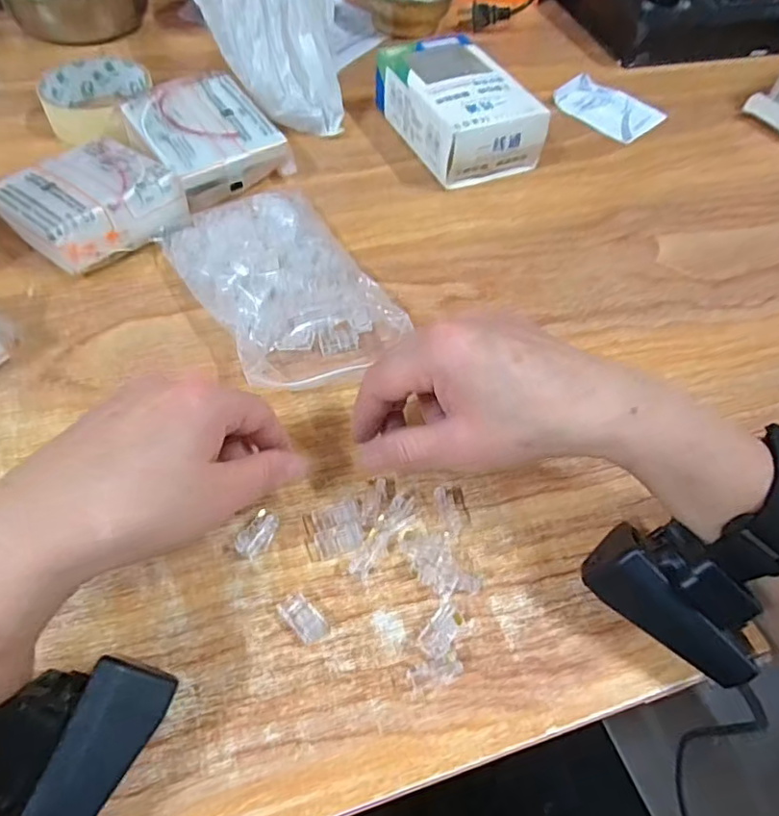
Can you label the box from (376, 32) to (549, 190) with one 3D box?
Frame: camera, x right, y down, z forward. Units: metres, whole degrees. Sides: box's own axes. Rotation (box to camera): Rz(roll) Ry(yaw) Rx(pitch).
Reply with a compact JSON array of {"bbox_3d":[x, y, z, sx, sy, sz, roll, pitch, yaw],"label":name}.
[{"bbox_3d":[0.052,-0.240,0.471,0.083,0.051,0.133,-20,59,-17],"label":"box"}]

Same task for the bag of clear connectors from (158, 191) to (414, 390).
[{"bbox_3d":[-0.066,-0.075,0.361,0.094,0.028,0.147,-26,61,-21],"label":"bag of clear connectors"}]

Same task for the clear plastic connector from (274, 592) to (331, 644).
[{"bbox_3d":[-0.038,0.093,0.260,0.023,0.004,0.013,40,61,21],"label":"clear plastic connector"}]

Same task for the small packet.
[{"bbox_3d":[0.196,-0.273,0.529,0.086,0.012,0.062,40,62,22],"label":"small packet"}]

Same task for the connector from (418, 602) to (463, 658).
[{"bbox_3d":[0.023,0.097,0.258,0.013,0.007,0.023,32,59,17],"label":"connector"}]

